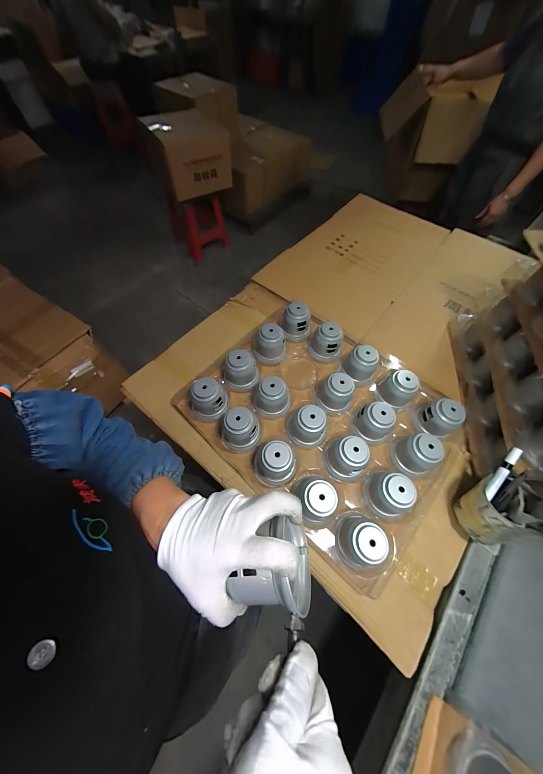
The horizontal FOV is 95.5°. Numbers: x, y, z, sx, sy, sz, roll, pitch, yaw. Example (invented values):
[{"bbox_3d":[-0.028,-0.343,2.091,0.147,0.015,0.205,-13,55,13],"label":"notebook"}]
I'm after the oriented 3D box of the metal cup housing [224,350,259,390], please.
[{"bbox_3d":[-0.076,-0.041,0.606,0.087,0.083,0.073,-10,63,-5],"label":"metal cup housing"}]

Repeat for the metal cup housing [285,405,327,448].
[{"bbox_3d":[0.078,0.083,0.541,0.083,0.082,0.079,-2,62,-1],"label":"metal cup housing"}]

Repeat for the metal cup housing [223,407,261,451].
[{"bbox_3d":[-0.068,0.094,0.534,0.079,0.086,0.074,0,62,0],"label":"metal cup housing"}]

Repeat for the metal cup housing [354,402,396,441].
[{"bbox_3d":[0.224,0.076,0.546,0.065,0.079,0.064,0,62,0],"label":"metal cup housing"}]

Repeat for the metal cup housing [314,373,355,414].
[{"bbox_3d":[0.150,0.012,0.579,0.082,0.079,0.082,3,62,2],"label":"metal cup housing"}]

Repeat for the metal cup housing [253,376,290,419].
[{"bbox_3d":[0.002,0.023,0.572,0.088,0.083,0.076,-5,62,-2],"label":"metal cup housing"}]

